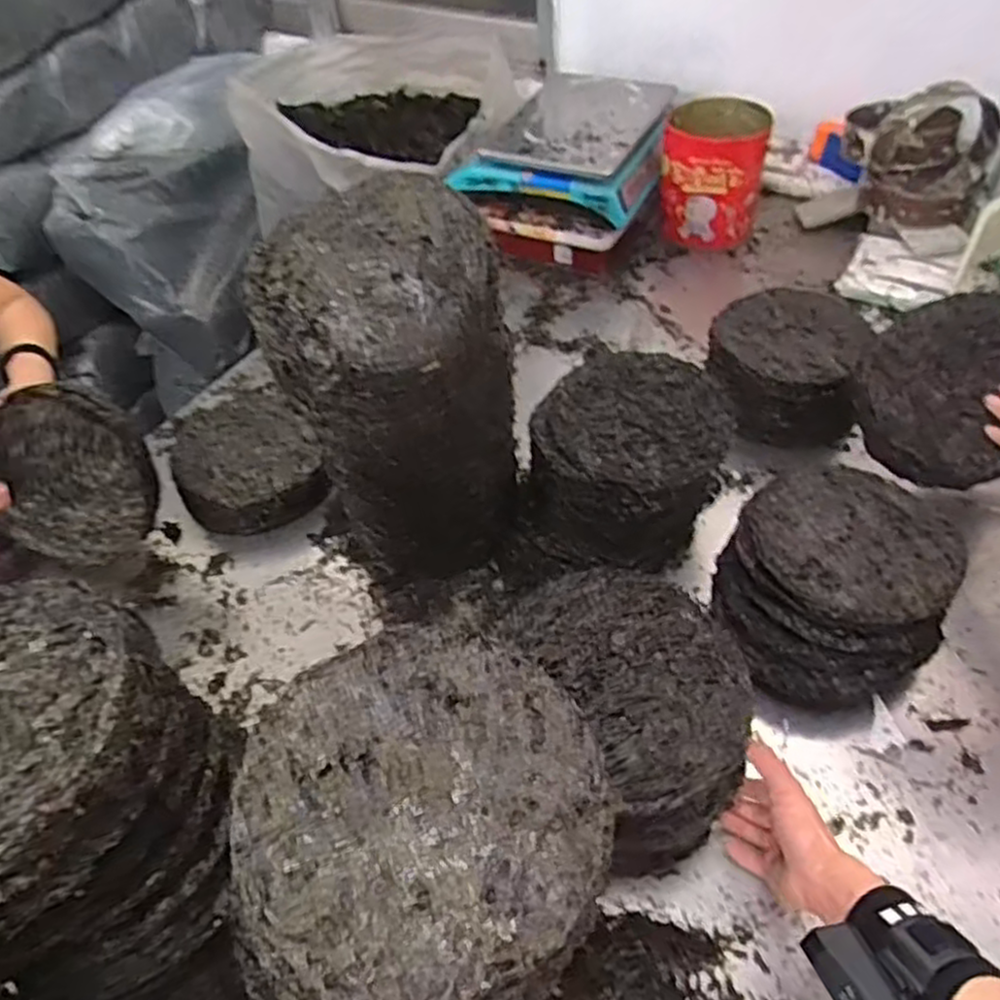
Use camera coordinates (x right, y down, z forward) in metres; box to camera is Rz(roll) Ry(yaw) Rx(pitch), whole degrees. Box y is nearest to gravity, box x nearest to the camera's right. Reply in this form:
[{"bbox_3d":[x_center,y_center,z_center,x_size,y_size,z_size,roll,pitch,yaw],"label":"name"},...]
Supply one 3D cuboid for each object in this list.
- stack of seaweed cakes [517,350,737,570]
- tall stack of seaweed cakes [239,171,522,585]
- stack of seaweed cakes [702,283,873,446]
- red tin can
[{"bbox_3d":[0.145,-0.042,0.875,0.202,0.146,0.224,22,54,22],"label":"stack of seaweed cakes"},{"bbox_3d":[-0.086,-0.079,0.741,0.166,0.394,0.209,29,57,26],"label":"tall stack of seaweed cakes"},{"bbox_3d":[0.383,-0.180,1.029,0.199,0.115,0.228,10,50,13],"label":"stack of seaweed cakes"},{"bbox_3d":[0.355,-0.543,1.272,0.165,0.187,0.144,9,50,12],"label":"red tin can"}]

